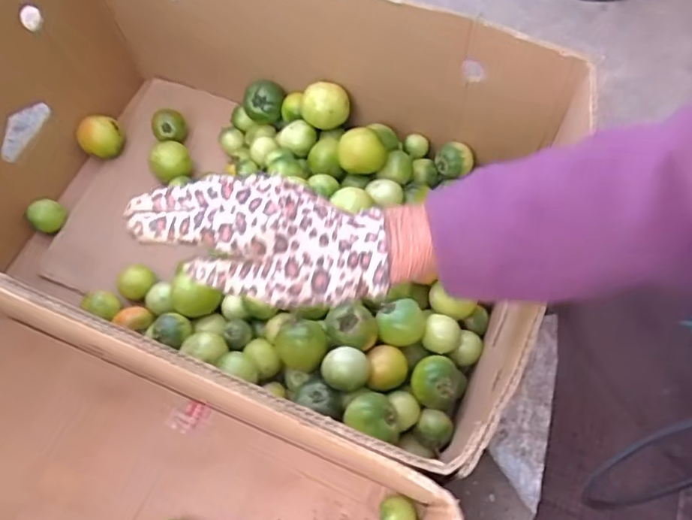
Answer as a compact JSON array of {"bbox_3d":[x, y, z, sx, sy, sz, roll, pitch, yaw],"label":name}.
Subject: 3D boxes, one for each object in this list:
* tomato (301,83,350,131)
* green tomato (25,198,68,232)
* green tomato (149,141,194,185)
[{"bbox_3d":[-0.022,-0.164,0.592,0.051,0.041,0.040,-5,65,0],"label":"tomato"},{"bbox_3d":[-0.337,-0.049,0.632,0.029,0.034,0.036,37,72,18],"label":"green tomato"},{"bbox_3d":[-0.198,-0.108,0.643,0.047,0.041,0.042,-28,67,-10],"label":"green tomato"}]

